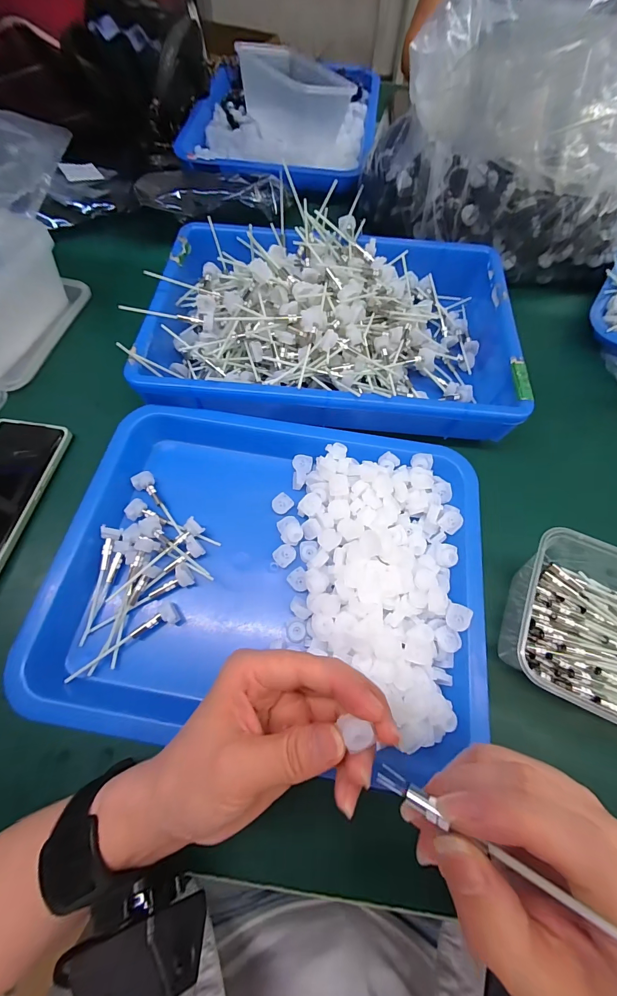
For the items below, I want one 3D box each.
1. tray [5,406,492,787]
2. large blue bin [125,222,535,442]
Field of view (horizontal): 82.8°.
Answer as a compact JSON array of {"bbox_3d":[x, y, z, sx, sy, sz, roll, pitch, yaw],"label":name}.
[{"bbox_3d":[-0.026,0.045,0.299,0.326,0.052,0.286,8,67,3],"label":"tray"},{"bbox_3d":[0.027,-0.190,0.365,0.362,0.065,0.243,5,67,2],"label":"large blue bin"}]

